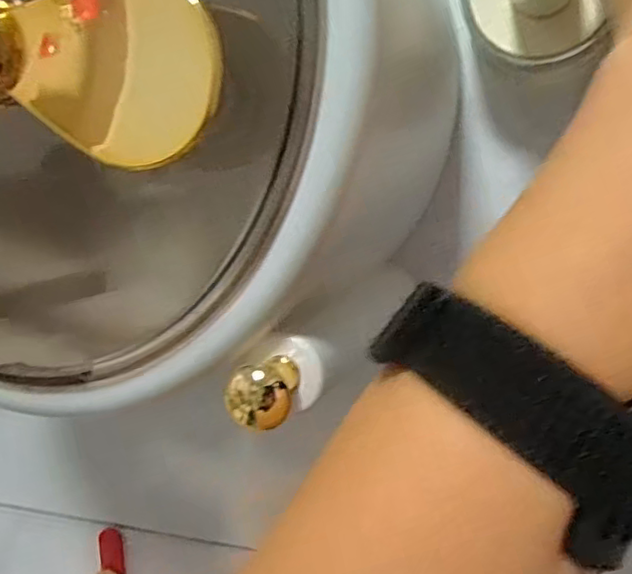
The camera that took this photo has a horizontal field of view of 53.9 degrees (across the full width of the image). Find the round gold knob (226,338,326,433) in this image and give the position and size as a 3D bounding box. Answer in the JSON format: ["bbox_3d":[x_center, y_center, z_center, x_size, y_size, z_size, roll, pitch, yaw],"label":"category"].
[{"bbox_3d":[-0.011,0.026,0.169,0.016,0.018,0.024,3,10,25],"label":"round gold knob"}]

